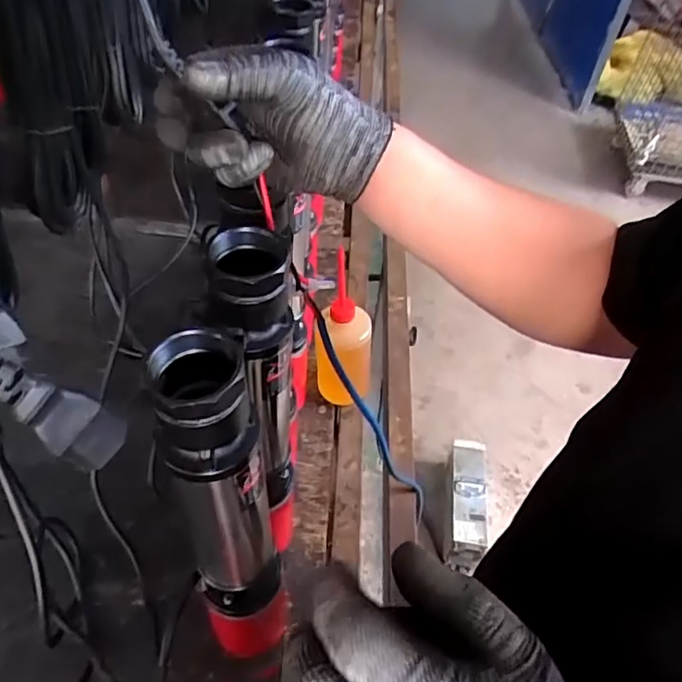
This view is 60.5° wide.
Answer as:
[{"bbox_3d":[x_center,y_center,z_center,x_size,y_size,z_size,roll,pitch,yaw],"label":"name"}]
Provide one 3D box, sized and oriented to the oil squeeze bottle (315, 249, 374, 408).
[{"bbox_3d":[0.004,0.003,0.768,0.070,0.240,0.065,0,48,-5],"label":"oil squeeze bottle"}]

